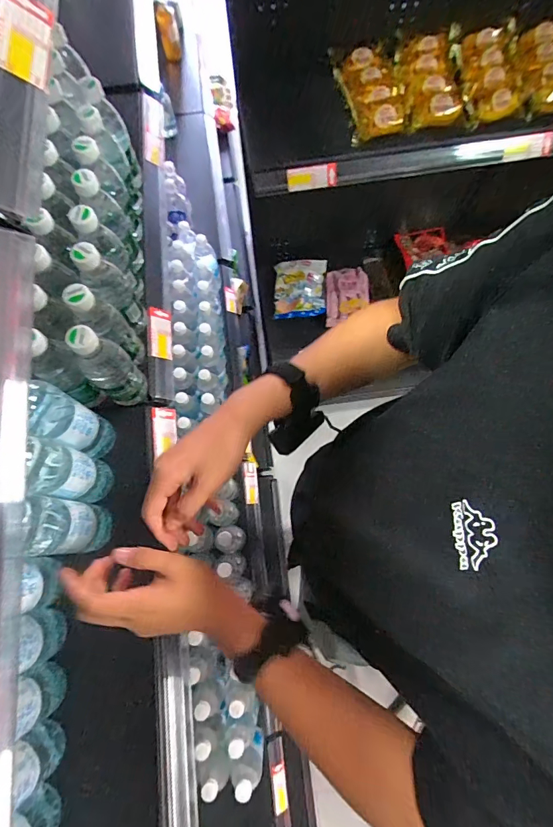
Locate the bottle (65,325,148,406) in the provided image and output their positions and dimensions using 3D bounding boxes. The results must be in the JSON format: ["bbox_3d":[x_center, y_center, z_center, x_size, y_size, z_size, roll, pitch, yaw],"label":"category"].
[{"bbox_3d":[-0.228,-0.062,0.551,0.052,0.165,0.051,-12,73,-2],"label":"bottle"}]

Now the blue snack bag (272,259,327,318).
[{"bbox_3d":[0.078,-0.407,1.325,0.164,0.048,0.208,1,73,2],"label":"blue snack bag"}]

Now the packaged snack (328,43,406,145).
[{"bbox_3d":[0.180,-0.621,0.768,0.105,0.048,0.199,-13,73,-2],"label":"packaged snack"}]

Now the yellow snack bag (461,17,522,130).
[{"bbox_3d":[0.404,-0.642,0.761,0.112,0.044,0.196,-1,73,1],"label":"yellow snack bag"}]

